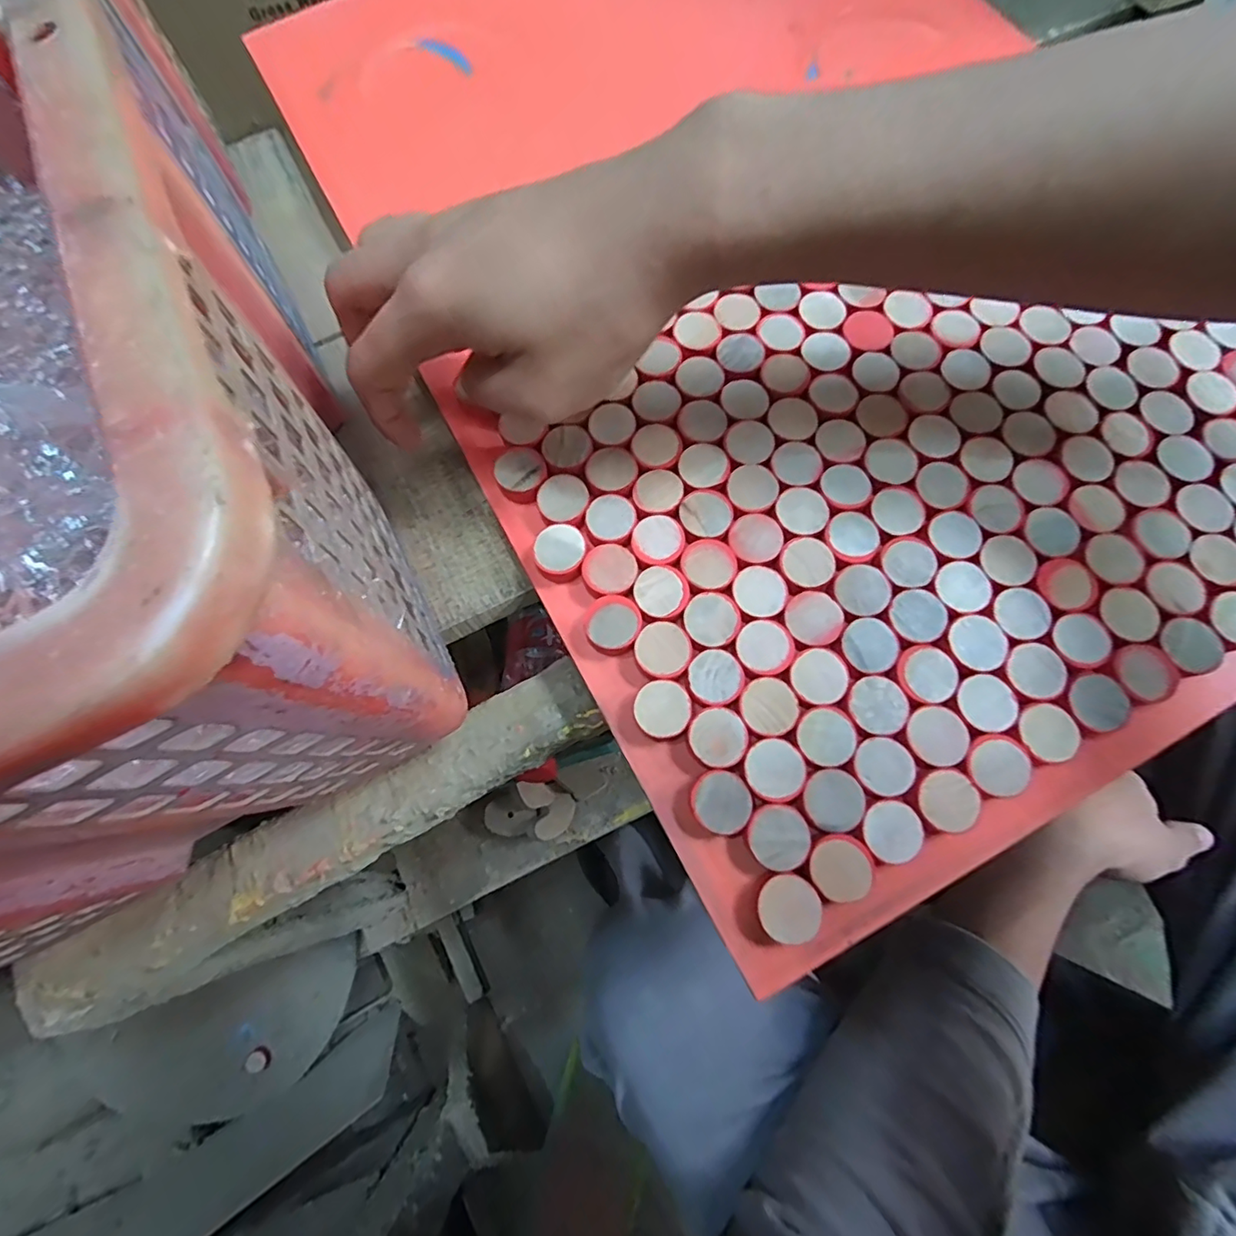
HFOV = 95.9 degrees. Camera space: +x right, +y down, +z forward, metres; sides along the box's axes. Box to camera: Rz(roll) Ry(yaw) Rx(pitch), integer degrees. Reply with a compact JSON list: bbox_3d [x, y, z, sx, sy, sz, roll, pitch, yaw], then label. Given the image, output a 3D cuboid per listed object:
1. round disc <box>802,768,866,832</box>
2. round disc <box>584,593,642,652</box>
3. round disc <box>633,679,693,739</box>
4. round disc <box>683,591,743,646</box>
[{"bbox_3d":[0.078,0.065,0.198,0.021,0.004,0.021,0,72,0],"label":"round disc"},{"bbox_3d":[-0.002,0.003,0.226,0.022,0.013,0.023,0,72,0],"label":"round disc"},{"bbox_3d":[0.017,0.036,0.215,0.021,0.011,0.021,0,72,0],"label":"round disc"},{"bbox_3d":[0.038,0.000,0.219,0.021,0.004,0.022,0,72,0],"label":"round disc"}]

